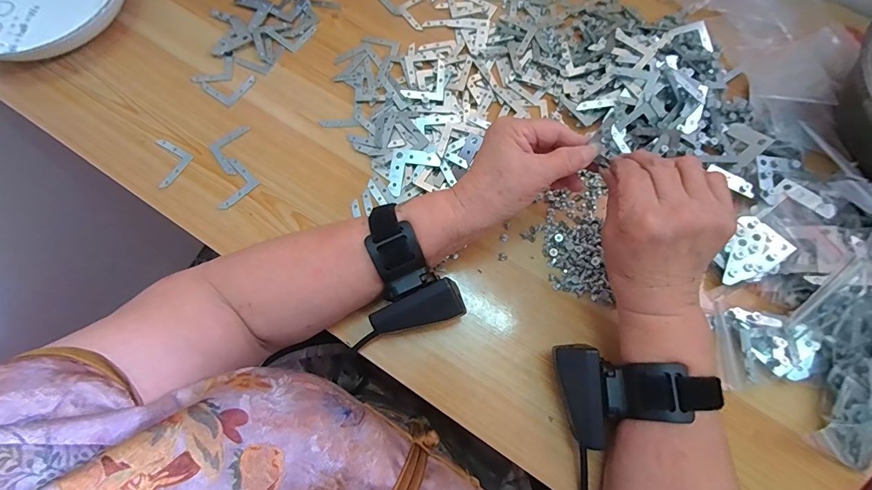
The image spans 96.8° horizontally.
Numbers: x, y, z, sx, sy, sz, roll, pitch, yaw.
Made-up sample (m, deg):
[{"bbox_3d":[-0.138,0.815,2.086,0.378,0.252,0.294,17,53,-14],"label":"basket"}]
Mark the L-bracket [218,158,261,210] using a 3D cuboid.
[{"bbox_3d":[-0.195,-0.058,0.365,0.040,0.004,0.041,41,77,16],"label":"L-bracket"}]

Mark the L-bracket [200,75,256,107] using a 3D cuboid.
[{"bbox_3d":[-0.215,-0.167,0.404,0.039,0.004,0.041,35,75,14],"label":"L-bracket"}]

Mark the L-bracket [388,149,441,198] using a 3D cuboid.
[{"bbox_3d":[-0.021,-0.067,0.364,0.044,0.004,0.046,7,80,10],"label":"L-bracket"}]

